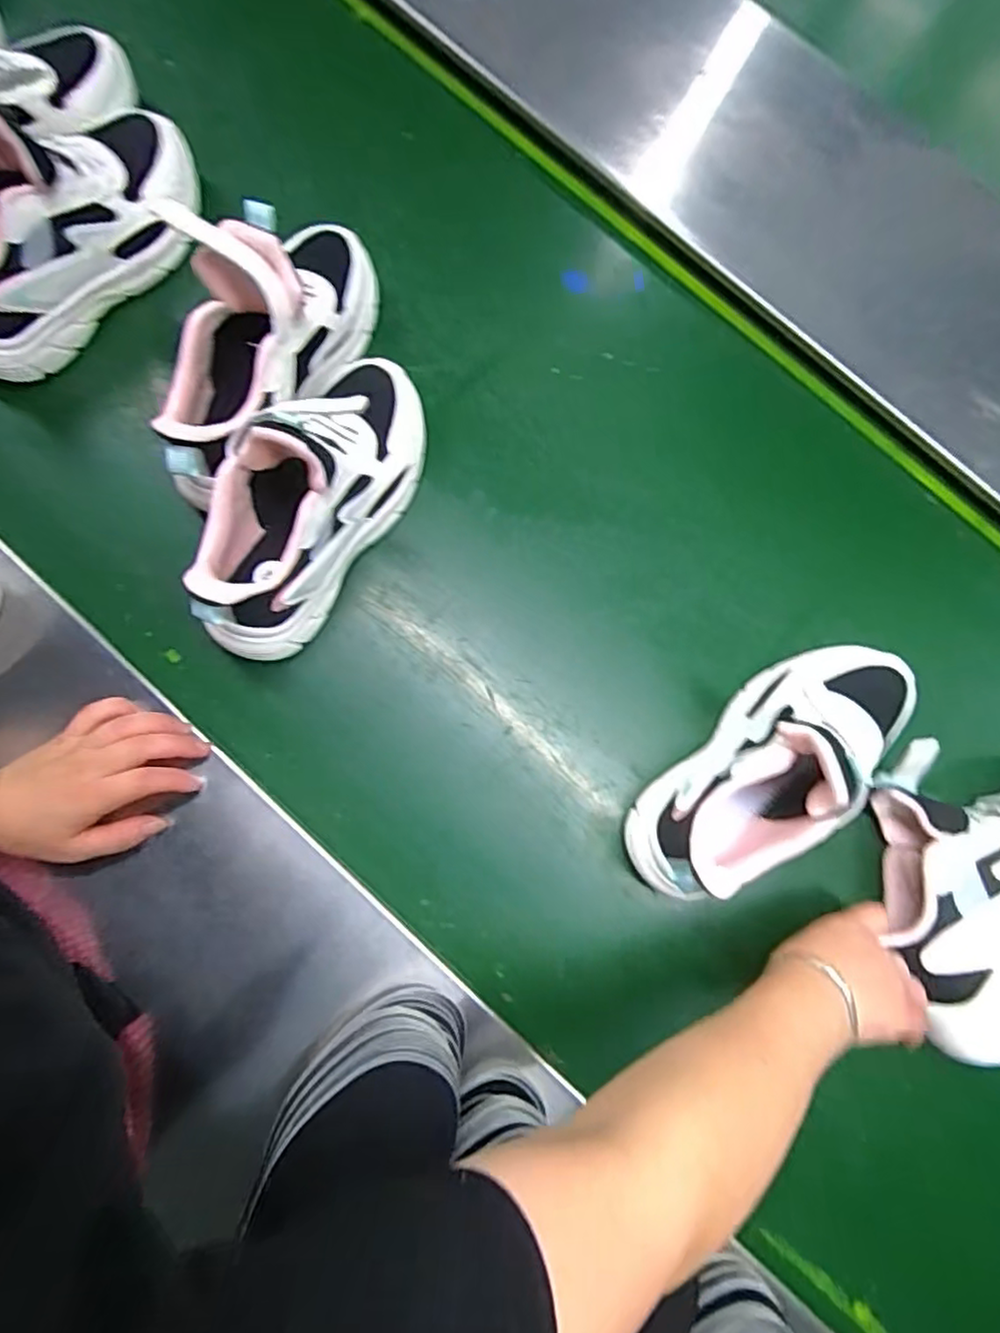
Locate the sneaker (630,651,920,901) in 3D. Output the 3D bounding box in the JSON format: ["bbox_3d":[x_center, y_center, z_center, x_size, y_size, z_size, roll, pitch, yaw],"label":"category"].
[{"bbox_3d":[0.193,0.061,0.444,0.238,0.121,0.089,-35,84,-8],"label":"sneaker"}]

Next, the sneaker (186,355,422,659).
[{"bbox_3d":[-0.131,-0.120,0.451,0.085,0.137,0.240,29,80,1],"label":"sneaker"}]

